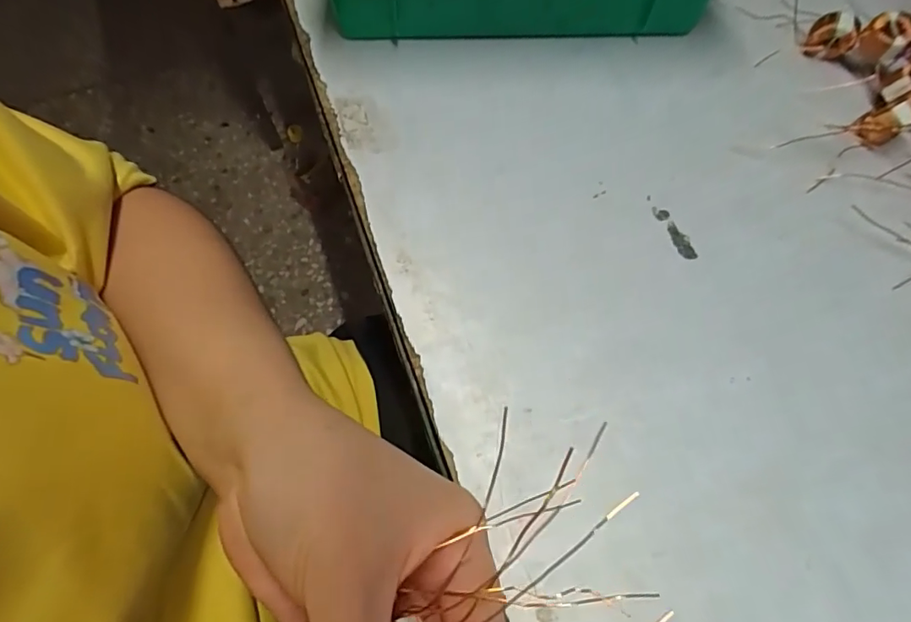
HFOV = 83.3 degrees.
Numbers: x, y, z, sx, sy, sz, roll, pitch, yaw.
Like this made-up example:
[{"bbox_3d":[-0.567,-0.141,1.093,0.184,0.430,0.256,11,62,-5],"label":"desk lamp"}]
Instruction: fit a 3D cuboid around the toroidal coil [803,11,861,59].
[{"bbox_3d":[0.221,-0.160,0.301,0.024,0.022,0.014,25,69,12],"label":"toroidal coil"}]

